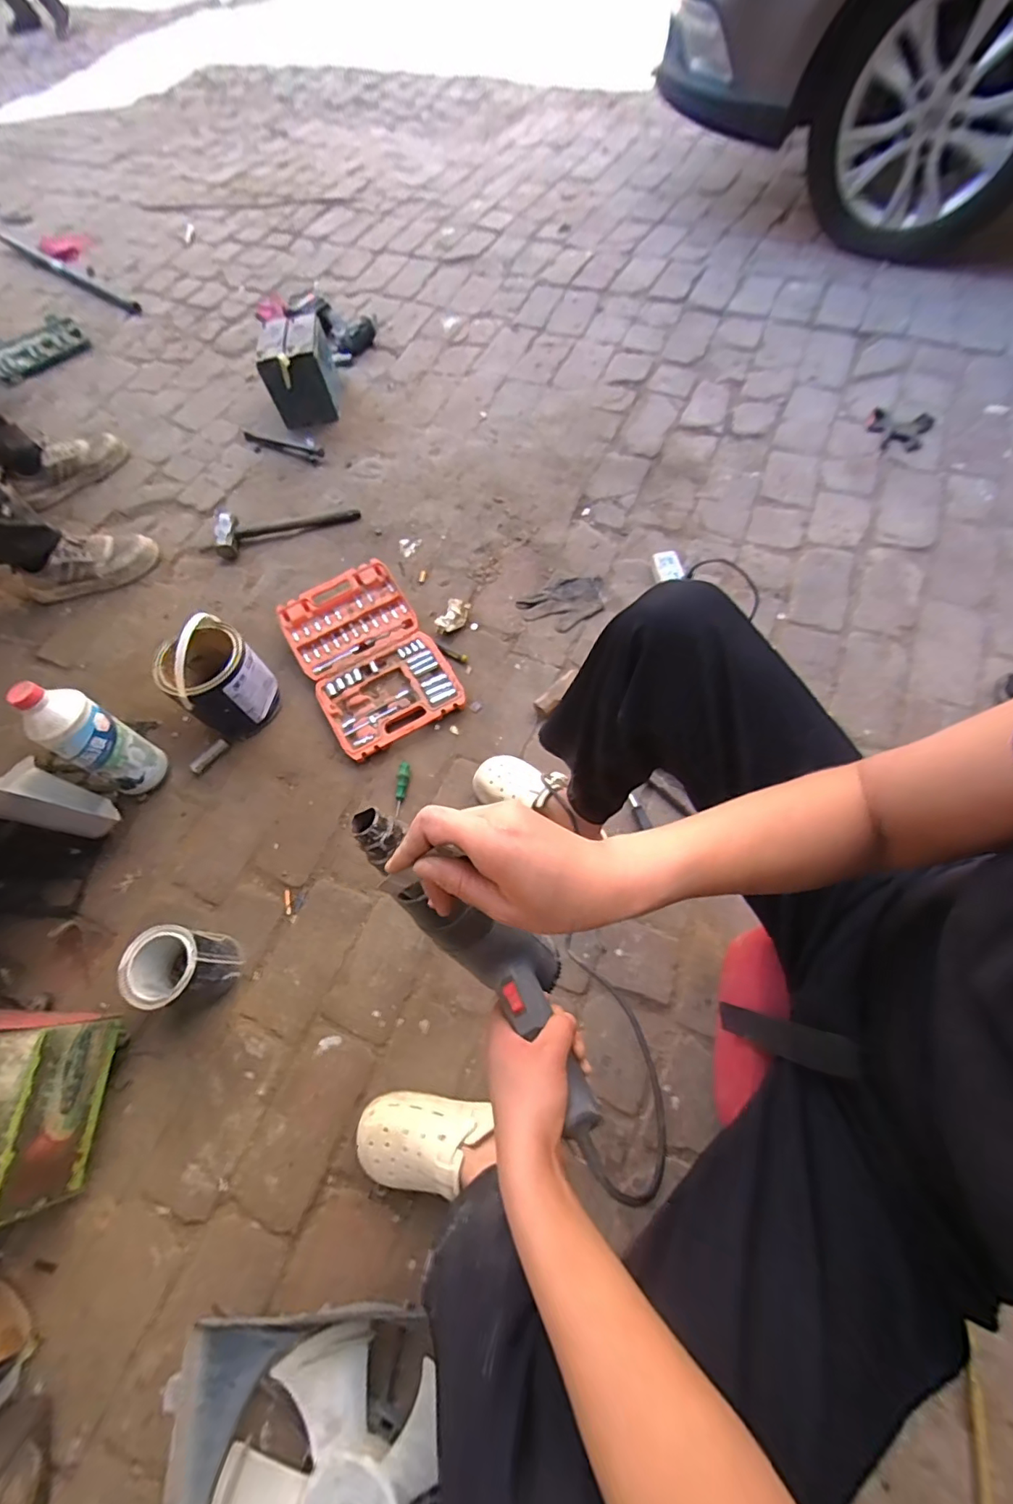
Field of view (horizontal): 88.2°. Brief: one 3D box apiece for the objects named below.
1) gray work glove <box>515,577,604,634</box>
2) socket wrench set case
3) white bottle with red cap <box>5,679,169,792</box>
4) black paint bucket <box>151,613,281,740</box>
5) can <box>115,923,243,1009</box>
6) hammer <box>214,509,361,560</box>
[{"bbox_3d":[0.127,-0.312,1.098,0.180,0.016,0.111,-27,68,-8],"label":"gray work glove"},{"bbox_3d":[-0.275,-0.193,1.042,0.253,0.052,0.390,-28,68,-9],"label":"socket wrench set case"},{"bbox_3d":[-0.689,-0.016,0.881,0.092,0.251,0.089,-34,69,-11],"label":"white bottle with red cap"},{"bbox_3d":[-0.532,-0.139,0.960,0.160,0.182,0.154,-1,66,3],"label":"black paint bucket"},{"bbox_3d":[-0.483,0.318,0.779,0.123,0.126,0.101,7,67,6],"label":"can"},{"bbox_3d":[-0.515,-0.539,1.220,0.327,0.040,0.115,-17,66,-4],"label":"hammer"}]

